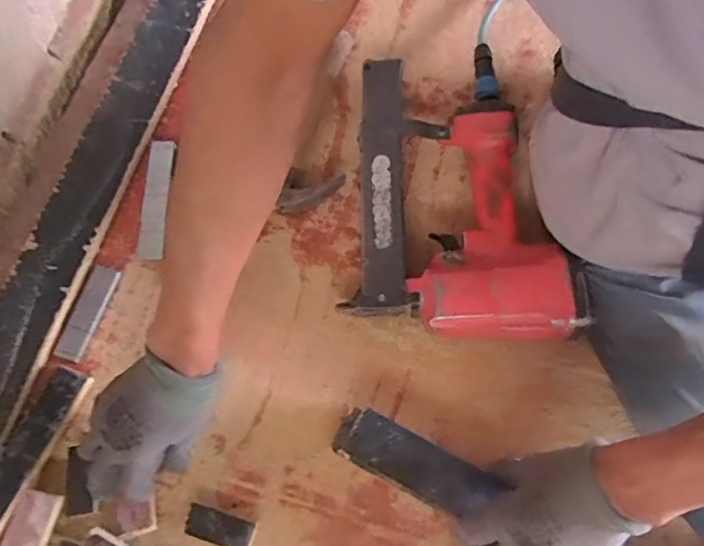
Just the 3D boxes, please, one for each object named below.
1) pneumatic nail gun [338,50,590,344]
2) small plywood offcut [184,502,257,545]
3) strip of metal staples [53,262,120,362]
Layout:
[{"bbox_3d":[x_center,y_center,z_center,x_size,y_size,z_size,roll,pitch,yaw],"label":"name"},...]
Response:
[{"bbox_3d":[0.103,-0.091,0.585,0.201,0.086,0.325,-2,72,-1],"label":"pneumatic nail gun"},{"bbox_3d":[-0.122,0.236,0.515,0.063,0.012,0.027,15,73,4],"label":"small plywood offcut"},{"bbox_3d":[-0.279,0.039,0.588,0.029,0.005,0.104,18,73,5],"label":"strip of metal staples"}]

